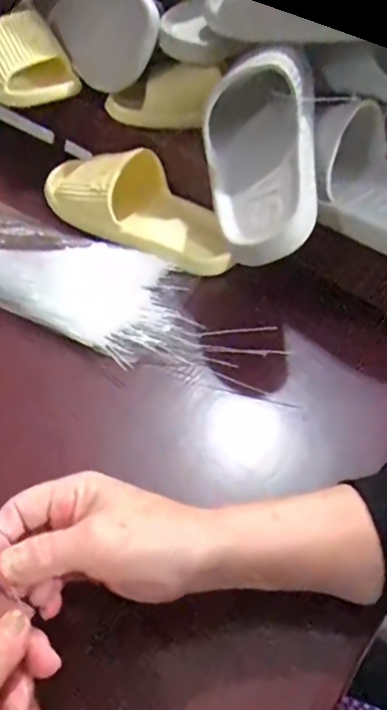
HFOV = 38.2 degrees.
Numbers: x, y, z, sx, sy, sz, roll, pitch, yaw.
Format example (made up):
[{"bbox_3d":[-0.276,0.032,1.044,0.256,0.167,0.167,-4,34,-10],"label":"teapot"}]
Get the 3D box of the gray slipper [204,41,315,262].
[{"bbox_3d":[0.058,-0.181,0.505,0.100,0.075,0.209,-6,82,17],"label":"gray slipper"}]

